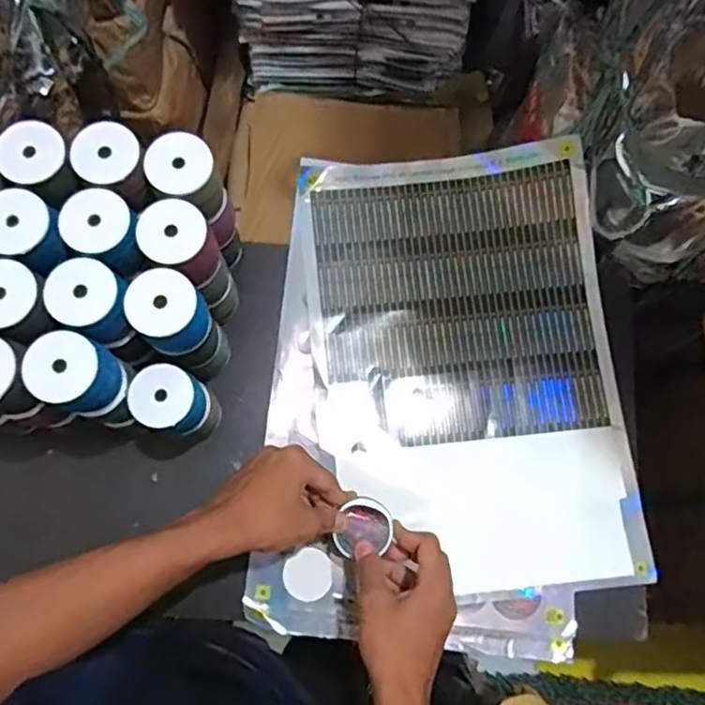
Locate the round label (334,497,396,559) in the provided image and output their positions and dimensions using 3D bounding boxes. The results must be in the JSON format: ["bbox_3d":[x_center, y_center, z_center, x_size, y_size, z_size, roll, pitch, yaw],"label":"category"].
[{"bbox_3d":[0.012,0.162,0.563,0.049,0.010,0.052,12,76,1],"label":"round label"}]

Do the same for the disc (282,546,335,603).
[{"bbox_3d":[-0.043,0.221,0.607,0.048,0.007,0.047,0,76,-2],"label":"disc"}]

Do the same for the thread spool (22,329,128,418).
[{"bbox_3d":[-0.220,0.019,0.492,0.057,0.066,0.055,0,76,-2],"label":"thread spool"}]

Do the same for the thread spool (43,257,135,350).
[{"bbox_3d":[-0.211,-0.039,0.502,0.057,0.062,0.053,0,76,-2],"label":"thread spool"}]

